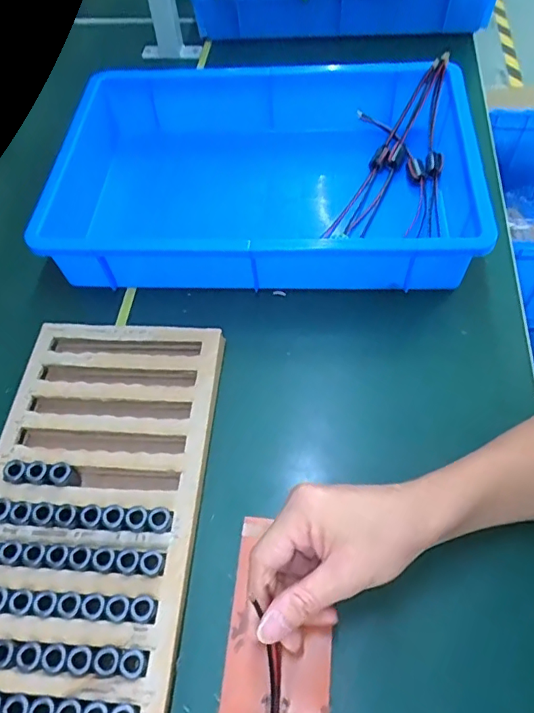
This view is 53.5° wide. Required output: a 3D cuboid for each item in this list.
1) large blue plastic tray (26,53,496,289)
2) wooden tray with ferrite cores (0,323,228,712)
[{"bbox_3d":[-0.008,-0.194,0.580,0.427,0.109,0.265,2,58,4],"label":"large blue plastic tray"},{"bbox_3d":[-0.143,0.133,0.421,0.177,0.038,0.355,3,58,6],"label":"wooden tray with ferrite cores"}]

